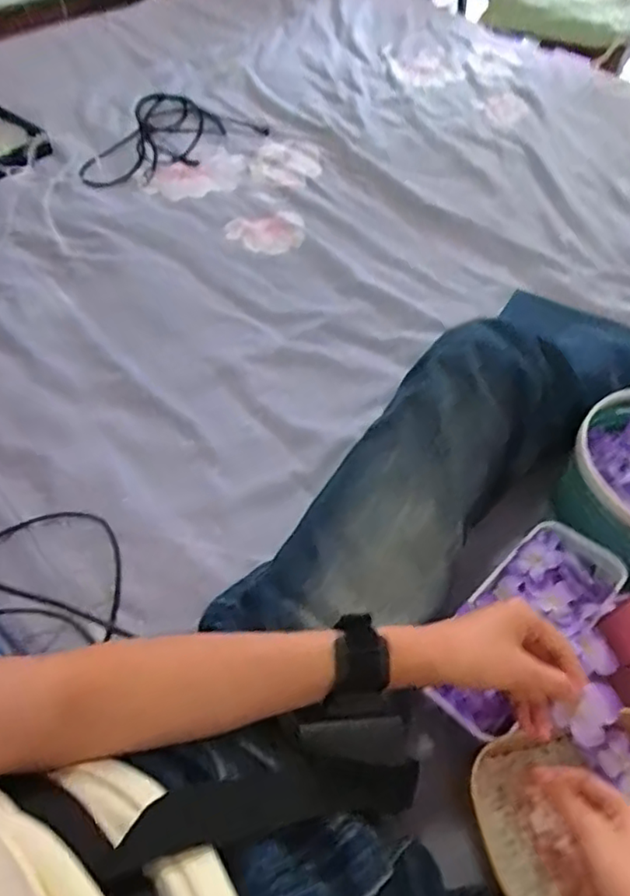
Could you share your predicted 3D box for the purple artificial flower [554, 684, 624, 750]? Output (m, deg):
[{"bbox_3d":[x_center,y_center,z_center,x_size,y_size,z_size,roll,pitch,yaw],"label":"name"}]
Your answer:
[{"bbox_3d":[0.198,0.190,0.439,0.043,0.013,0.027,-47,58,4],"label":"purple artificial flower"}]

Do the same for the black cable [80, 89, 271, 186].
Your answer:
[{"bbox_3d":[-0.256,-0.542,1.043,0.310,0.050,0.179,-22,58,-16],"label":"black cable"}]

